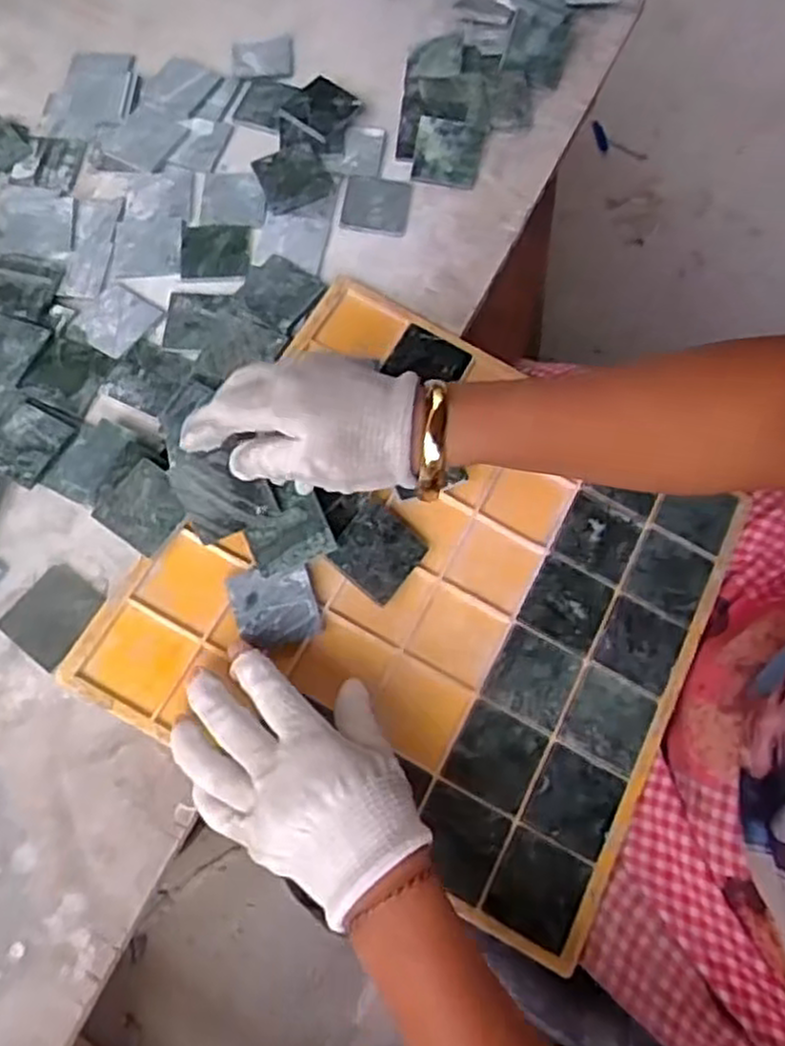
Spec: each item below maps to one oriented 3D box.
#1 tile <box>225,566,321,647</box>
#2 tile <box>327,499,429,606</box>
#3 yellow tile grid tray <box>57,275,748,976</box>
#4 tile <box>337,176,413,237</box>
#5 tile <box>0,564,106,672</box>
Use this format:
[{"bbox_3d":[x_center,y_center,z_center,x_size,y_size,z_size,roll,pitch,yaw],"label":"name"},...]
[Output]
[{"bbox_3d":[-0.070,0.048,0.452,0.048,0.007,0.047,-16,71,-8],"label":"tile"},{"bbox_3d":[-0.009,0.017,0.465,0.049,0.004,0.049,41,70,-4],"label":"tile"},{"bbox_3d":[0.030,0.037,0.470,0.321,0.010,0.310,29,72,3],"label":"yellow tile grid tray"},{"bbox_3d":[-0.012,-0.244,0.579,0.051,0.007,0.050,8,69,1],"label":"tile"},{"bbox_3d":[-0.205,0.056,0.459,0.050,0.007,0.052,36,74,8],"label":"tile"}]

